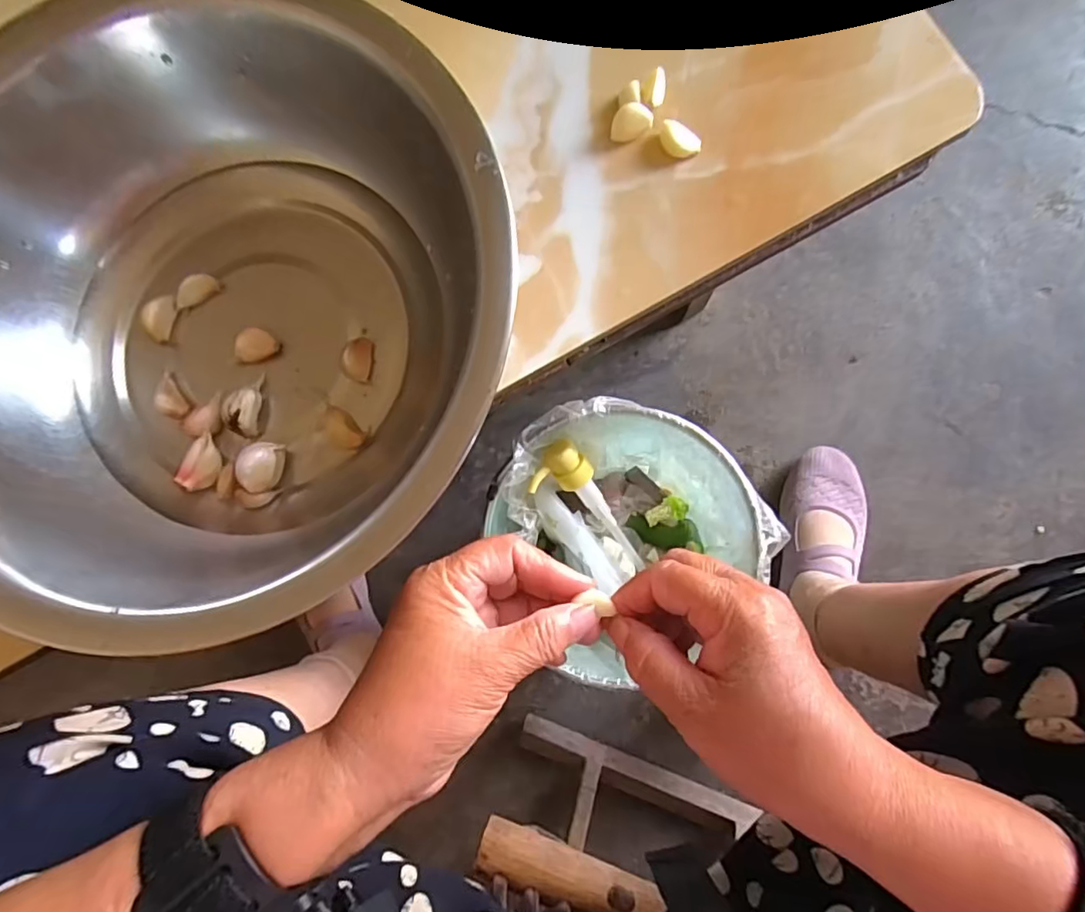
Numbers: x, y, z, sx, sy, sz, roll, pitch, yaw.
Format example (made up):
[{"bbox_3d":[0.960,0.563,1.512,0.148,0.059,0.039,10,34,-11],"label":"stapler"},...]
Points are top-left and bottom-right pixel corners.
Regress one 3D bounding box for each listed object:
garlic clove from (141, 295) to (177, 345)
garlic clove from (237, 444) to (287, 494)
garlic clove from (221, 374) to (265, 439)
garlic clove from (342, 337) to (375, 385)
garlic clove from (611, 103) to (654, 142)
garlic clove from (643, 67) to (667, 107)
[{"bbox_3d":[-0.209,-0.076,0.316,0.016,0.008,0.026,17,84,6],"label":"garlic clove"},{"bbox_3d":[-0.143,0.006,0.295,0.014,0.022,0.026,10,84,5],"label":"garlic clove"},{"bbox_3d":[-0.157,-0.027,0.305,0.017,0.015,0.032,6,83,5],"label":"garlic clove"},{"bbox_3d":[-0.098,-0.051,0.308,0.013,0.011,0.023,5,83,4],"label":"garlic clove"},{"bbox_3d":[0.049,-0.181,0.316,0.022,0.012,0.015,0,83,4],"label":"garlic clove"},{"bbox_3d":[0.061,-0.200,0.316,0.012,0.010,0.019,10,84,5],"label":"garlic clove"}]

